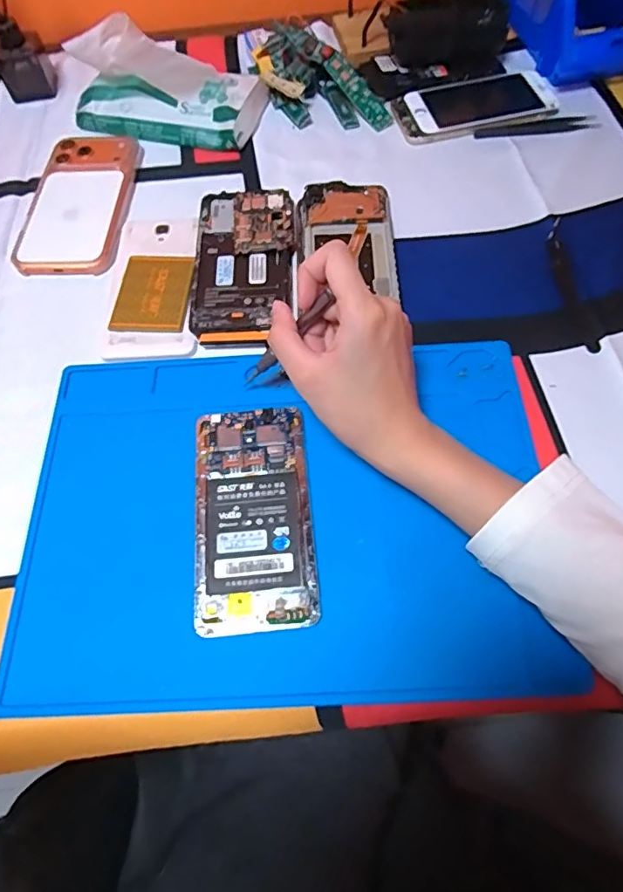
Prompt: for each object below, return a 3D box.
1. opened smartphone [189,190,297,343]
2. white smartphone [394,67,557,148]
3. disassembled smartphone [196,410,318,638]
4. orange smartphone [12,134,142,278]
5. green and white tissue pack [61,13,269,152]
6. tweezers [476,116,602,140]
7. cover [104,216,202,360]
[{"bbox_3d":[-0.052,-0.146,0.414,0.076,0.016,0.149,-3,63,2],"label":"opened smartphone"},{"bbox_3d":[0.155,-0.329,0.503,0.149,0.008,0.081,-14,63,-4],"label":"white smartphone"},{"bbox_3d":[-0.036,0.041,0.323,0.066,0.007,0.140,-5,63,0],"label":"disassembled smartphone"},{"bbox_3d":[-0.204,-0.213,0.460,0.087,0.015,0.157,-1,63,3],"label":"orange smartphone"},{"bbox_3d":[-0.138,-0.338,0.486,0.170,0.081,0.072,11,64,9],"label":"green and white tissue pack"},{"bbox_3d":[0.208,-0.296,0.486,0.112,0.004,0.019,-5,63,0],"label":"tweezers"},{"bbox_3d":[-0.123,-0.129,0.413,0.066,0.010,0.139,-4,63,1],"label":"cover"}]

